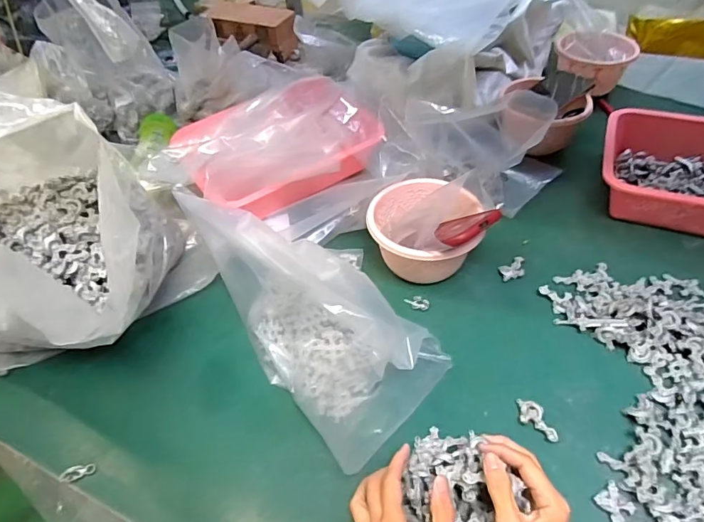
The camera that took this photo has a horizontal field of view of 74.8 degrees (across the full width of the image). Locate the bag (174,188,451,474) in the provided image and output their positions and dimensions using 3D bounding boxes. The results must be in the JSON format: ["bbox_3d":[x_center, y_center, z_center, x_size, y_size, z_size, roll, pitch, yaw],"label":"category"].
[{"bbox_3d":[-0.039,0.040,0.541,0.184,0.125,0.344,-30,53,-22],"label":"bag"}]

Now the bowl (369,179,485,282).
[{"bbox_3d":[0.098,-0.036,0.622,0.145,0.095,0.141,-2,48,2],"label":"bowl"}]

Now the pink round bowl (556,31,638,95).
[{"bbox_3d":[0.475,-0.395,0.914,0.140,0.058,0.148,-2,48,2],"label":"pink round bowl"}]

